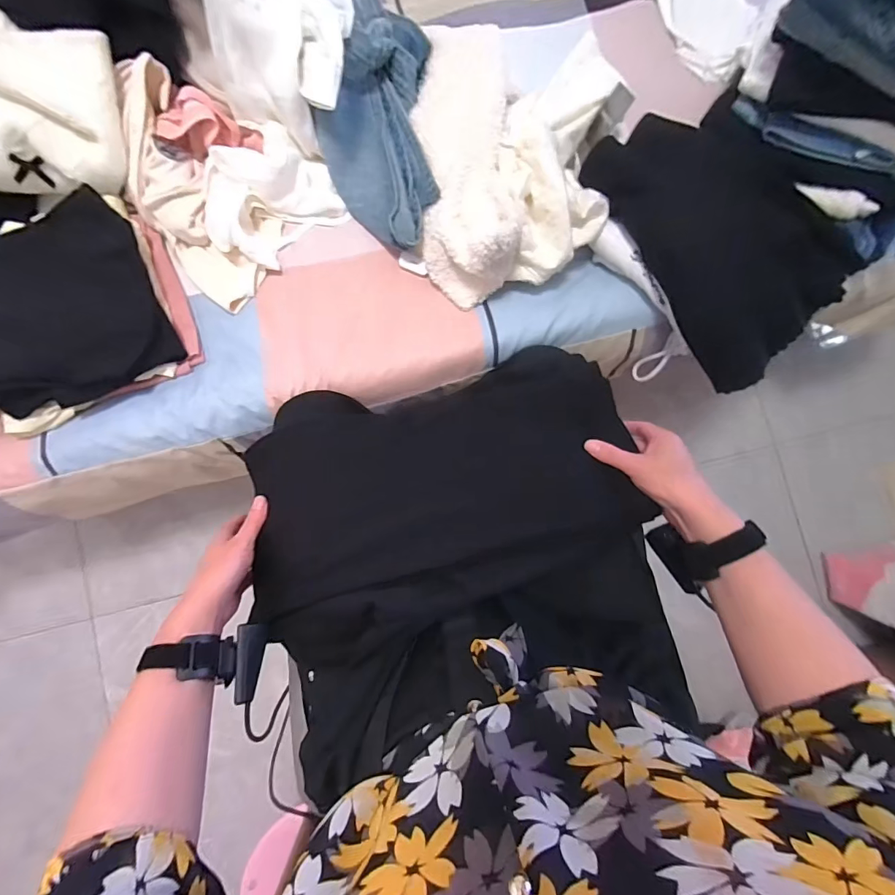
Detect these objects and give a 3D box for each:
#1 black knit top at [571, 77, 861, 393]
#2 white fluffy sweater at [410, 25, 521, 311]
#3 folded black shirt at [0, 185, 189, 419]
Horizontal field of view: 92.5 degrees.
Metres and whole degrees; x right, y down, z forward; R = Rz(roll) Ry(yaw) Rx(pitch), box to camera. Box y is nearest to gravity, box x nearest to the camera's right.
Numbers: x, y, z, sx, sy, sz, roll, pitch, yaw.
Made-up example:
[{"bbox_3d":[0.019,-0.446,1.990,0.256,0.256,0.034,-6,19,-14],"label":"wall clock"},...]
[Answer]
[{"bbox_3d":[0.371,-0.298,0.584,0.241,0.059,0.367,-34,87,-6],"label":"black knit top"},{"bbox_3d":[0.023,-0.395,0.584,0.118,0.105,0.362,-4,84,-3],"label":"white fluffy sweater"},{"bbox_3d":[-0.504,-0.183,0.559,0.227,0.042,0.250,-26,86,-5],"label":"folded black shirt"}]

